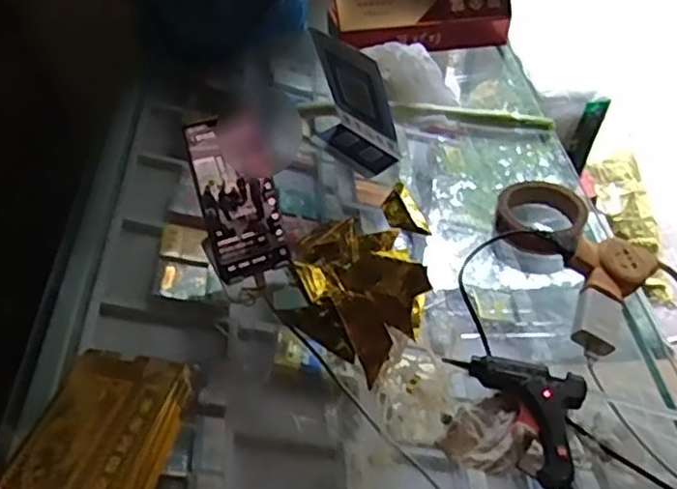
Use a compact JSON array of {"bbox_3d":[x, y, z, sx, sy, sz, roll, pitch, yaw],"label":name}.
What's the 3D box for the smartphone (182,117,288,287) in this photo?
[{"bbox_3d":[-0.097,-0.044,0.664,0.072,0.157,0.011,-17,17,-17],"label":"smartphone"}]

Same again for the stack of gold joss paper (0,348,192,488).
[{"bbox_3d":[-0.193,0.161,0.547,0.103,0.030,0.183,8,45,8],"label":"stack of gold joss paper"}]

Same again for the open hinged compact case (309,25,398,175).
[{"bbox_3d":[0.020,-0.178,0.862,0.054,0.165,0.124,-34,54,-31],"label":"open hinged compact case"}]

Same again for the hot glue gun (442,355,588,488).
[{"bbox_3d":[0.178,0.142,0.592,0.082,0.025,0.152,-23,49,-23],"label":"hot glue gun"}]

